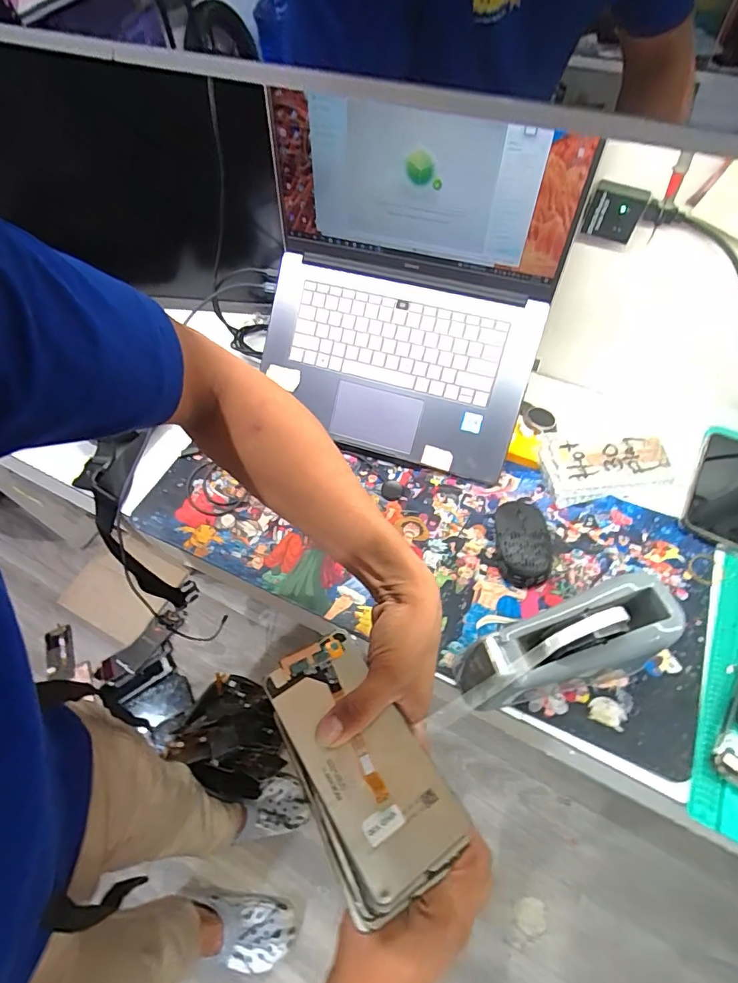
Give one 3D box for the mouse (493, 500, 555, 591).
[{"bbox_3d":[0.184,0.055,0.574,0.061,0.032,0.115,0,58,2],"label":"mouse"}]

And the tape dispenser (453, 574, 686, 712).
[{"bbox_3d":[0.191,0.156,0.470,0.204,0.116,0.079,-20,60,-10],"label":"tape dispenser"}]

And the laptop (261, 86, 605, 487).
[{"bbox_3d":[0.025,-0.218,0.570,0.353,0.324,0.209,16,61,12],"label":"laptop"}]

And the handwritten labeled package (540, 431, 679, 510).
[{"bbox_3d":[0.316,-0.043,0.623,0.178,0.024,0.089,-12,58,-5],"label":"handwritten labeled package"}]

